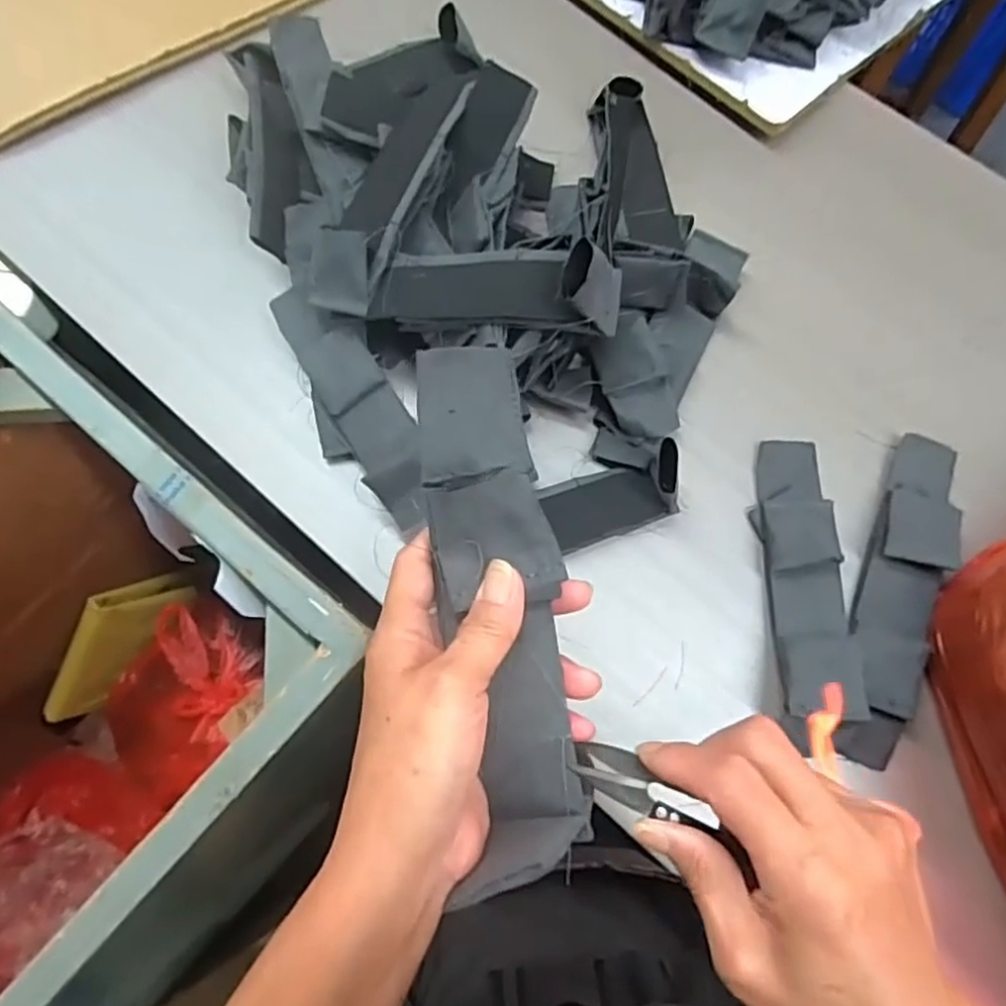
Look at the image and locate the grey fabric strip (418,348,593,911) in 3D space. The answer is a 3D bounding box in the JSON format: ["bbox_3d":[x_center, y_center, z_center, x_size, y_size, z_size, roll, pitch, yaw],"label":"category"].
[{"bbox_3d":[-0.001,0.038,0.269,0.046,0.030,0.201,-8,82,-2],"label":"grey fabric strip"}]

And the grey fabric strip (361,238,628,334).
[{"bbox_3d":[-0.006,-0.146,0.443,0.157,0.054,0.065,7,73,21],"label":"grey fabric strip"}]

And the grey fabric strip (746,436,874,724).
[{"bbox_3d":[0.200,0.043,0.464,0.048,0.031,0.192,3,61,1],"label":"grey fabric strip"}]

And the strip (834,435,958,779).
[{"bbox_3d":[0.263,0.055,0.456,0.047,0.031,0.227,23,75,7],"label":"strip"}]

